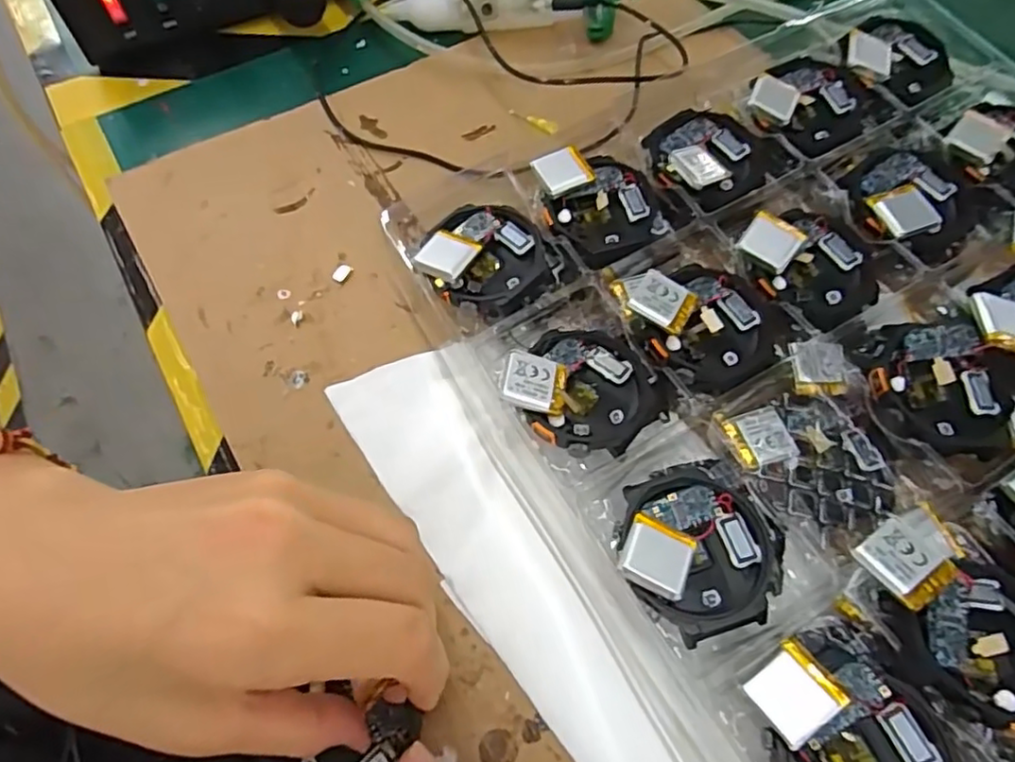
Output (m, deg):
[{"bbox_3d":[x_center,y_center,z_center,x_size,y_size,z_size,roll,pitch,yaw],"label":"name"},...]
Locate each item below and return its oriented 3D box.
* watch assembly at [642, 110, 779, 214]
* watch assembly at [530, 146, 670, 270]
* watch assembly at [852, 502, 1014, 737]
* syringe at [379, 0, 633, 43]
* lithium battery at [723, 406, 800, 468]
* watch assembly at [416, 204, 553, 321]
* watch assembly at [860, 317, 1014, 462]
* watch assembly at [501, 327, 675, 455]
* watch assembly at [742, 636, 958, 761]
[{"bbox_3d":[0.092,-0.106,0.287,0.055,0.012,0.052,0,63,0],"label":"watch assembly"},{"bbox_3d":[0.039,-0.080,0.281,0.047,0.011,0.058,-37,80,-15],"label":"watch assembly"},{"bbox_3d":[0.143,0.070,0.192,0.056,0.013,0.064,-24,65,-12],"label":"watch assembly"},{"bbox_3d":[0.001,-0.222,0.368,0.146,0.029,0.035,-3,63,-1],"label":"syringe"},{"bbox_3d":[0.096,0.021,0.238,0.023,0.004,0.021,-16,64,-8],"label":"lithium battery"},{"bbox_3d":[-0.008,-0.049,0.263,0.052,0.016,0.049,5,63,-10],"label":"watch assembly"},{"bbox_3d":[0.165,0.001,0.234,0.057,0.009,0.050,2,63,2],"label":"watch assembly"},{"bbox_3d":[0.030,0.004,0.238,0.055,0.012,0.050,9,61,-17],"label":"watch assembly"},{"bbox_3d":[0.099,0.103,0.181,0.047,0.014,0.055,-29,75,-11],"label":"watch assembly"}]

